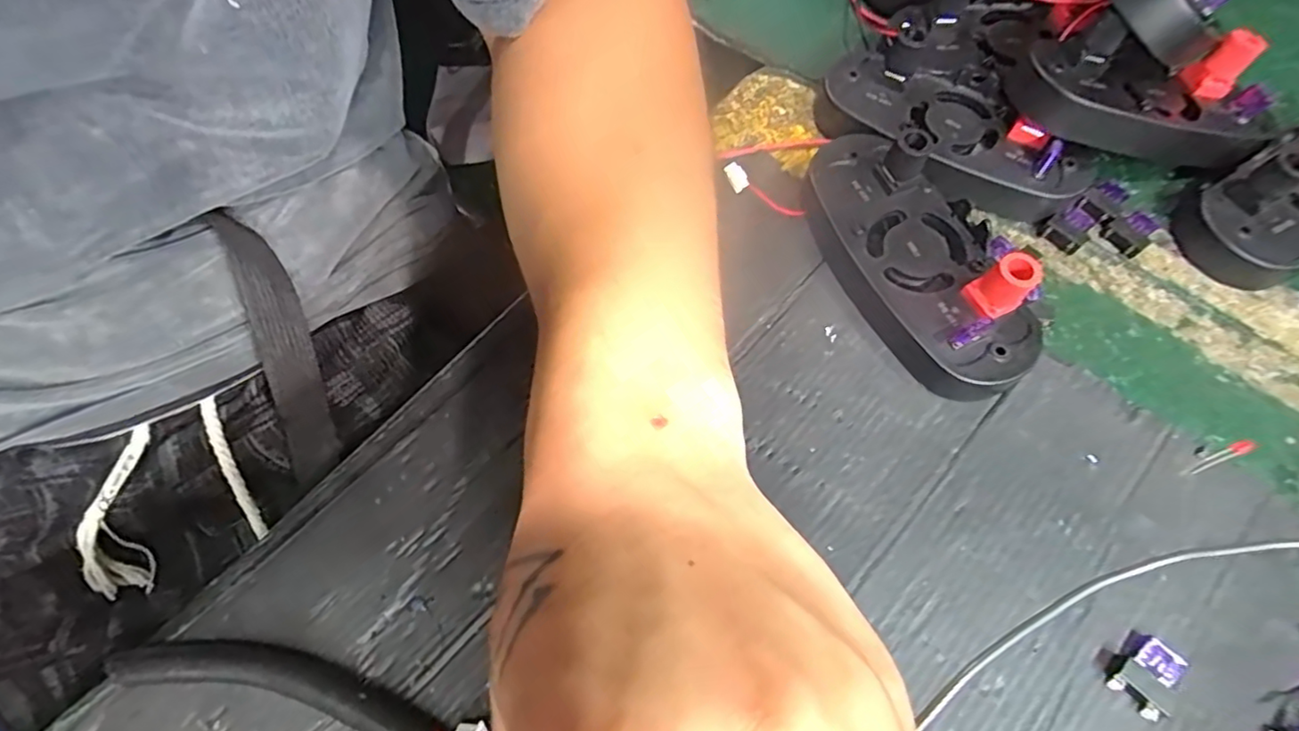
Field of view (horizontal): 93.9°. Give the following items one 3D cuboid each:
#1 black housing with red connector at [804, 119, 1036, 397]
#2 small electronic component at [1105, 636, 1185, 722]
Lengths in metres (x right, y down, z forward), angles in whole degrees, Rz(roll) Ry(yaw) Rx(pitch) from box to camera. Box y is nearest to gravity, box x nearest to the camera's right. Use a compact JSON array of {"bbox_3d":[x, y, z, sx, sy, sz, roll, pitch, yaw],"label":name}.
[{"bbox_3d":[0.100,-0.044,0.229,0.051,0.035,0.116,-22,68,-9],"label":"black housing with red connector"},{"bbox_3d":[0.151,0.094,0.182,0.021,0.008,0.017,-40,71,-15],"label":"small electronic component"}]

